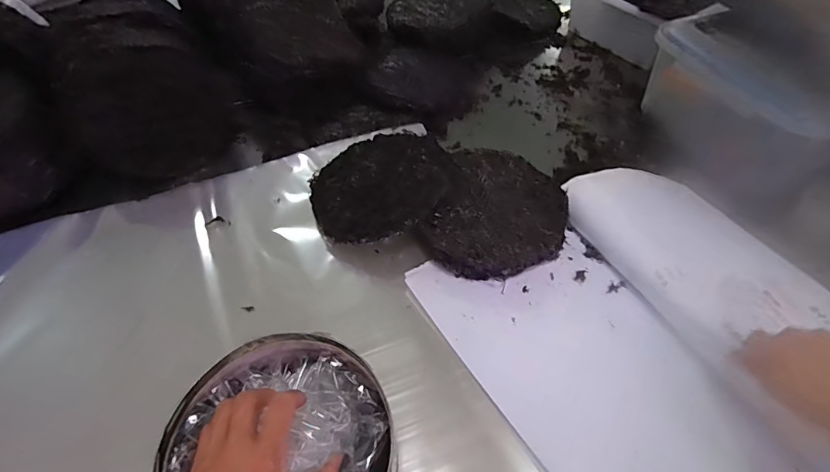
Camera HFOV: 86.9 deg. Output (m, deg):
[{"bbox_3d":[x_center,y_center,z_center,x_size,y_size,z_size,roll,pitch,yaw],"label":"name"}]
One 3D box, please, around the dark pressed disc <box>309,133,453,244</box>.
[{"bbox_3d":[-0.051,-0.077,0.617,0.193,0.010,0.196,-10,50,12],"label":"dark pressed disc"}]

